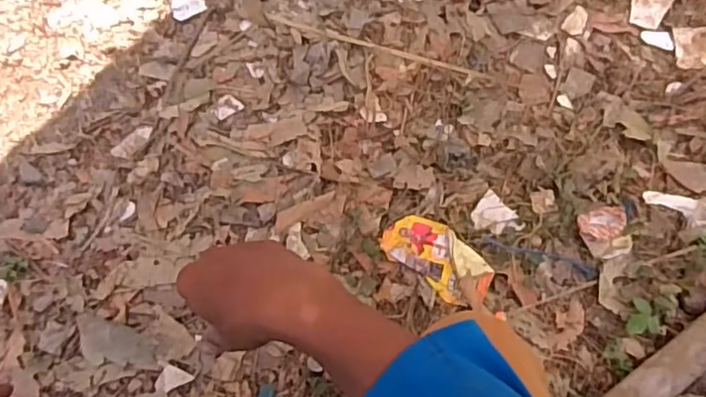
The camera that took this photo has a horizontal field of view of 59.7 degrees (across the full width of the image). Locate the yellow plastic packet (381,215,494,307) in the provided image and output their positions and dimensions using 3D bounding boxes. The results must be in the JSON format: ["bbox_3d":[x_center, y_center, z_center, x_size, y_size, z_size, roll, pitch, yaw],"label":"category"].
[{"bbox_3d":[0.136,0.095,0.979,0.180,0.022,0.089,36,71,16],"label":"yellow plastic packet"}]

